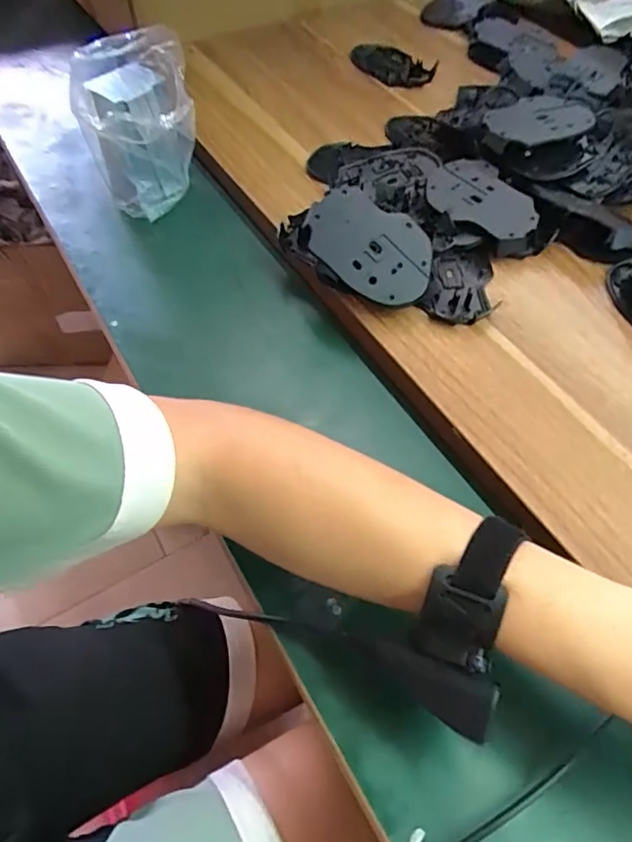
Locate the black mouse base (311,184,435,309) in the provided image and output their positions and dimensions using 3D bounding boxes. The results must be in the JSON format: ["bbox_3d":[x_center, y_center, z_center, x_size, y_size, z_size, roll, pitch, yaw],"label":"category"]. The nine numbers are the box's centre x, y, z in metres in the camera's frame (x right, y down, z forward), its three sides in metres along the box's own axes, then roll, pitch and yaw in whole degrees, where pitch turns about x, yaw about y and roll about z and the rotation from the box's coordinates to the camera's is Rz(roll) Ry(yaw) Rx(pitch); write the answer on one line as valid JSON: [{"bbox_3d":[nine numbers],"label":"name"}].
[{"bbox_3d":[0.044,-0.139,0.454,0.105,0.011,0.071,34,87,5],"label":"black mouse base"}]

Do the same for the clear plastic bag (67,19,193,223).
[{"bbox_3d":[-0.157,-0.258,0.512,0.098,0.137,0.069,-14,57,-11],"label":"clear plastic bag"}]

